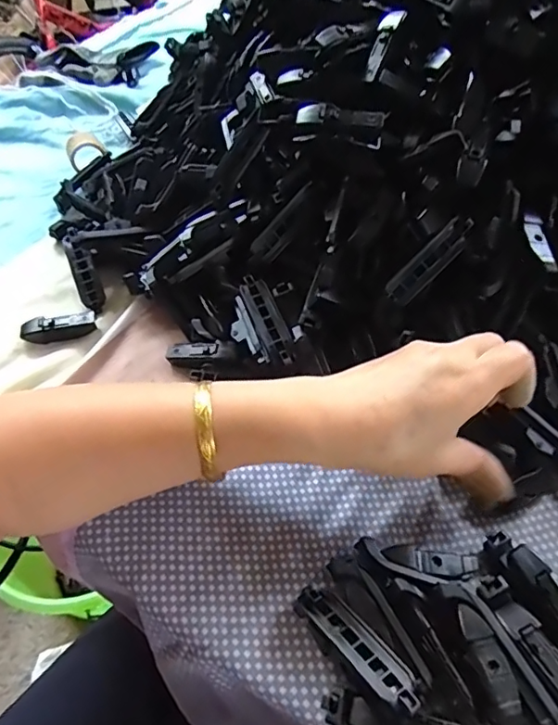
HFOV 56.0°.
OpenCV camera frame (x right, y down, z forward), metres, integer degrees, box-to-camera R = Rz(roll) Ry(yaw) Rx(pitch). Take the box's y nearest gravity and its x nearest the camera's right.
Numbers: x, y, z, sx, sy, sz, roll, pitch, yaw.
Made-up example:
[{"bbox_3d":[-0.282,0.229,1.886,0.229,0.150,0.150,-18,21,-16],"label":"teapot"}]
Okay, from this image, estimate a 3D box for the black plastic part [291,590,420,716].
[{"bbox_3d":[0.035,0.129,0.243,0.018,0.008,0.073,-34,37,-23],"label":"black plastic part"}]

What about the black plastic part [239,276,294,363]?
[{"bbox_3d":[-0.007,-0.029,0.345,0.017,0.014,0.068,-19,55,-14],"label":"black plastic part"}]

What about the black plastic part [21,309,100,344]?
[{"bbox_3d":[-0.158,-0.024,0.377,0.051,0.014,0.015,-10,53,-7],"label":"black plastic part"}]

